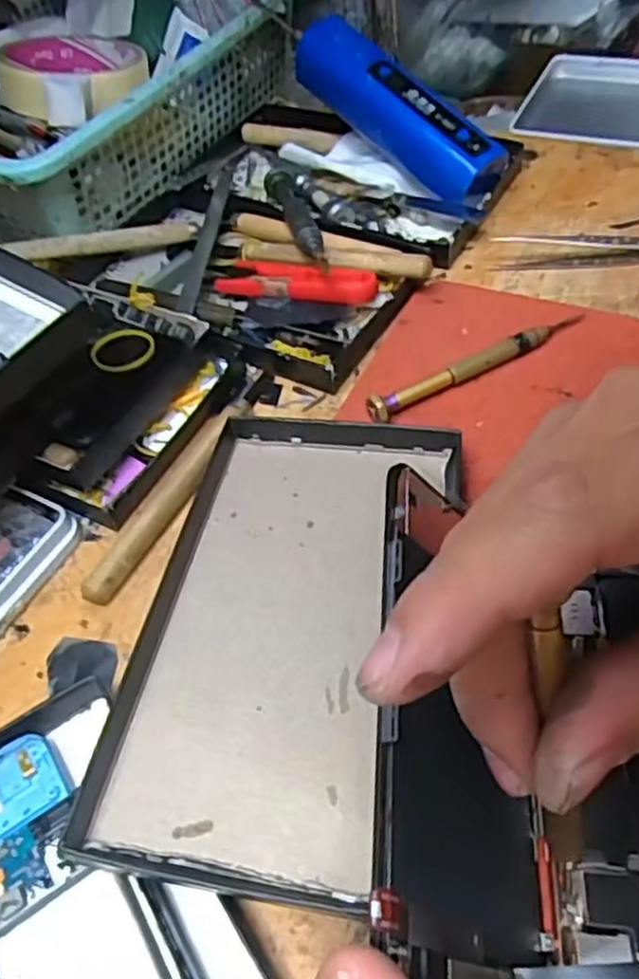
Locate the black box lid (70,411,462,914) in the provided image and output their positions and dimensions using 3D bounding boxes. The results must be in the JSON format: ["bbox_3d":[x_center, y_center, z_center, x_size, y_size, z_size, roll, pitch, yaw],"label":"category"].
[{"bbox_3d":[-0.012,0.040,0.246,0.095,0.015,0.168,5,53,12],"label":"black box lid"}]

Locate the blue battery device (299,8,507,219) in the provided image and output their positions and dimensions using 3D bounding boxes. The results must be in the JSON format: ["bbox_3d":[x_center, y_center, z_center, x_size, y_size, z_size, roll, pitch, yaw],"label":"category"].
[{"bbox_3d":[0.042,-0.202,0.397,0.132,0.038,0.028,42,65,9],"label":"blue battery device"}]

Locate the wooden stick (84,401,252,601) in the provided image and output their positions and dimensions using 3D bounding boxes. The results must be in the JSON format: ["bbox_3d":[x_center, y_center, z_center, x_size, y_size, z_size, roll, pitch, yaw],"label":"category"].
[{"bbox_3d":[-0.059,0.002,0.299,0.012,0.013,0.105,19,57,21],"label":"wooden stick"}]

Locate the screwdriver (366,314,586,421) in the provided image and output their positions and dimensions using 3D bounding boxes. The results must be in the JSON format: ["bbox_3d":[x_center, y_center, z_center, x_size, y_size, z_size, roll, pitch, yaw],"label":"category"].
[{"bbox_3d":[0.068,-0.054,0.316,0.108,0.009,0.009,-26,53,-12],"label":"screwdriver"}]

